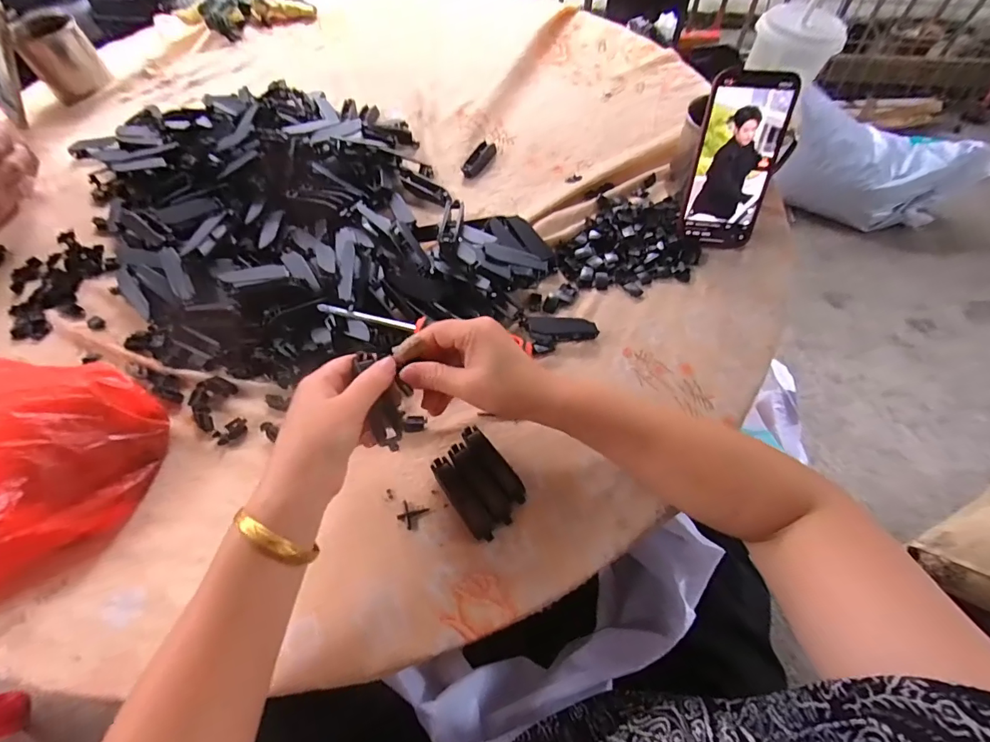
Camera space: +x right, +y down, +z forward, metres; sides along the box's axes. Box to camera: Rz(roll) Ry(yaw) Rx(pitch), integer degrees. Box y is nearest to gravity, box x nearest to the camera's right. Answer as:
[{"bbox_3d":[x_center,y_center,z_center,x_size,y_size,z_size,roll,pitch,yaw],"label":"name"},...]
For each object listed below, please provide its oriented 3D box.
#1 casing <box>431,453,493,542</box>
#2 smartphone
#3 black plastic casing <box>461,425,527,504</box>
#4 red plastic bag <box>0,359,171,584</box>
[{"bbox_3d":[-0.027,0.102,0.357,0.016,0.012,0.076,-32,64,-14],"label":"casing"},{"bbox_3d":[0.237,-0.203,0.438,0.076,0.157,0.009,8,36,14],"label":"smartphone"},{"bbox_3d":[-0.002,0.077,0.369,0.020,0.013,0.075,-34,64,-15],"label":"black plastic casing"},{"bbox_3d":[-0.425,0.092,0.345,0.248,0.082,0.218,5,61,6],"label":"red plastic bag"}]

